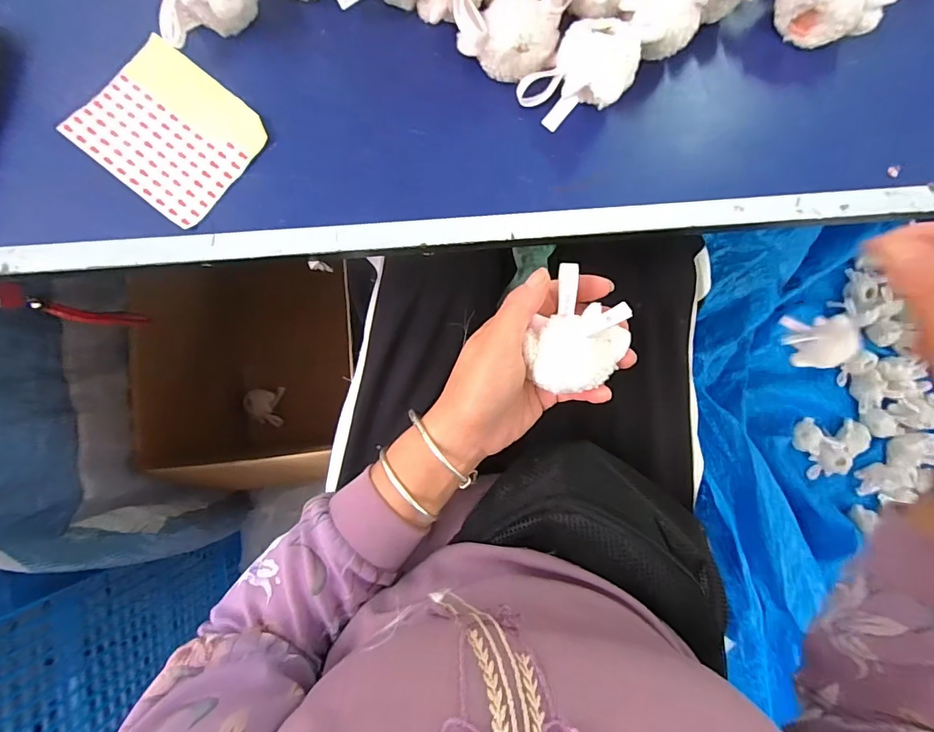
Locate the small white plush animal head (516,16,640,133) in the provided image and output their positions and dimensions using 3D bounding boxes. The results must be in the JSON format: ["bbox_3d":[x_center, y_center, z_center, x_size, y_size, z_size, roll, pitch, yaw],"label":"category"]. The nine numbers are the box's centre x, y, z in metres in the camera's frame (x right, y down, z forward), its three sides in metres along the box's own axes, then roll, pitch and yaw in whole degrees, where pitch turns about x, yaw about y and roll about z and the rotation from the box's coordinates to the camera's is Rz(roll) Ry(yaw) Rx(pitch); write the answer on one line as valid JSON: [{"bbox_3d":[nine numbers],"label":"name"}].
[{"bbox_3d":[0.081,-0.207,0.315,0.064,0.046,0.066,0,86,-1],"label":"small white plush animal head"}]

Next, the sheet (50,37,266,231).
[{"bbox_3d":[-0.218,-0.173,0.327,0.117,0.005,0.099,39,86,2],"label":"sheet"}]

